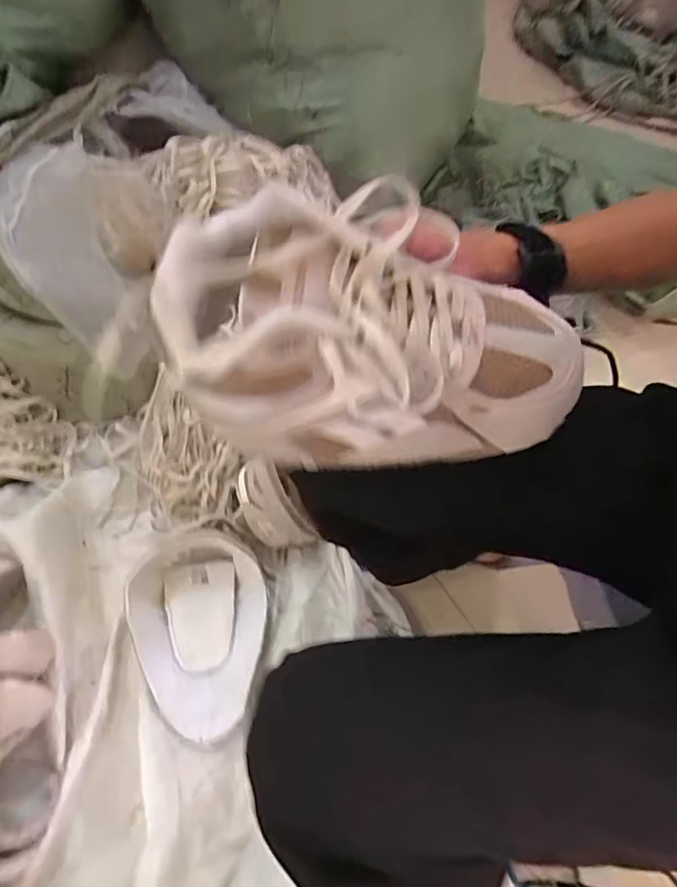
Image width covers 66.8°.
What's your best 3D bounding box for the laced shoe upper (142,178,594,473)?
[{"bbox_3d":[0.020,-0.067,0.285,0.214,0.098,0.120,-5,60,-3],"label":"laced shoe upper"}]

